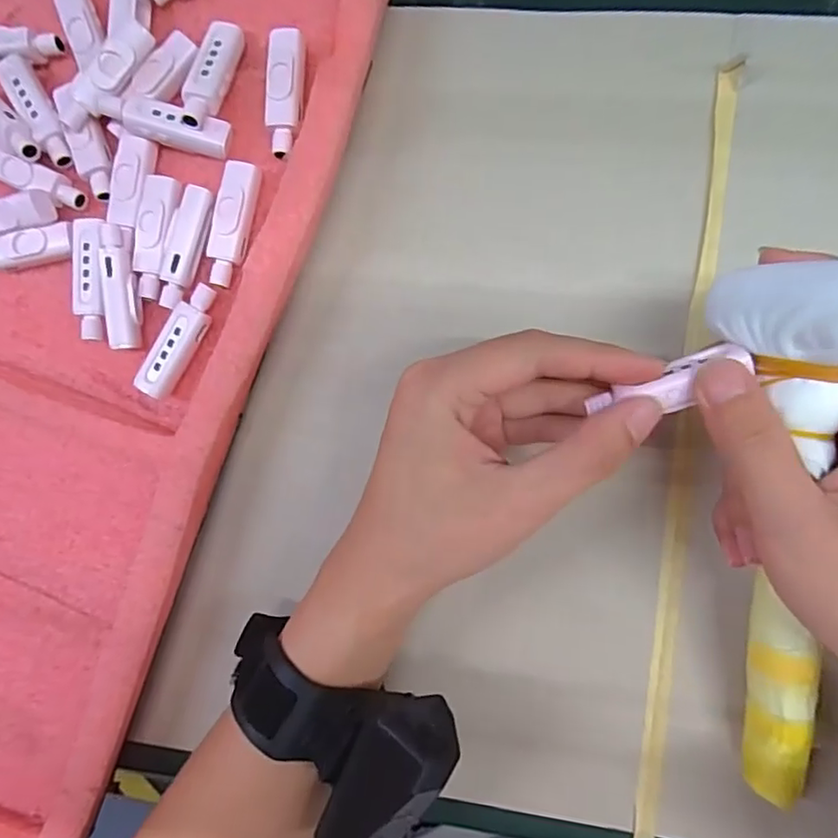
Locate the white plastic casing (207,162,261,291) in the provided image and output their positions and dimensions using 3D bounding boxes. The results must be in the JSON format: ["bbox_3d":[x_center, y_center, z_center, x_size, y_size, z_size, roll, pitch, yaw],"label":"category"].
[{"bbox_3d":[-0.087,-0.090,0.278,0.017,0.011,0.056,12,89,7],"label":"white plastic casing"}]

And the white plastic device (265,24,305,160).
[{"bbox_3d":[-0.061,-0.150,0.280,0.016,0.012,0.057,3,88,7],"label":"white plastic device"}]

